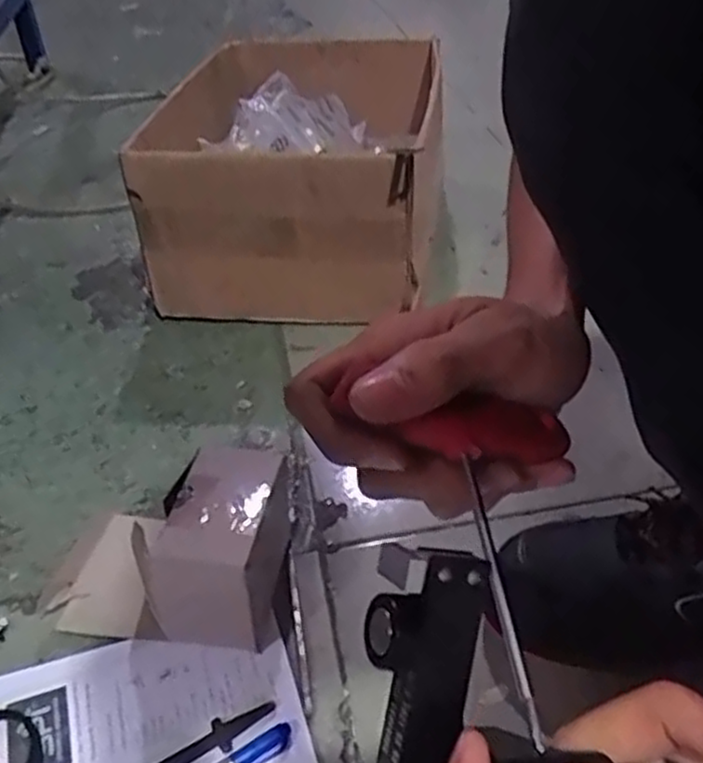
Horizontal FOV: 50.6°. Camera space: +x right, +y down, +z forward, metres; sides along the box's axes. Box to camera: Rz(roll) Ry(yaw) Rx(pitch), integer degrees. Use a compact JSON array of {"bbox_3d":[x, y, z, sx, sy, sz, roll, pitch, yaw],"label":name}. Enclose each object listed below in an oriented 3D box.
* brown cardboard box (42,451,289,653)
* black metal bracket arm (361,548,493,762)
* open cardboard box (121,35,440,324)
[{"bbox_3d":[-0.138,0.119,0.549,0.170,0.093,0.124,0,38,1],"label":"brown cardboard box"},{"bbox_3d":[0.013,0.097,0.197,0.029,0.106,0.017,12,0,13],"label":"black metal bracket arm"},{"bbox_3d":[-0.057,-0.259,0.927,0.316,0.230,0.459,1,38,6],"label":"open cardboard box"}]

